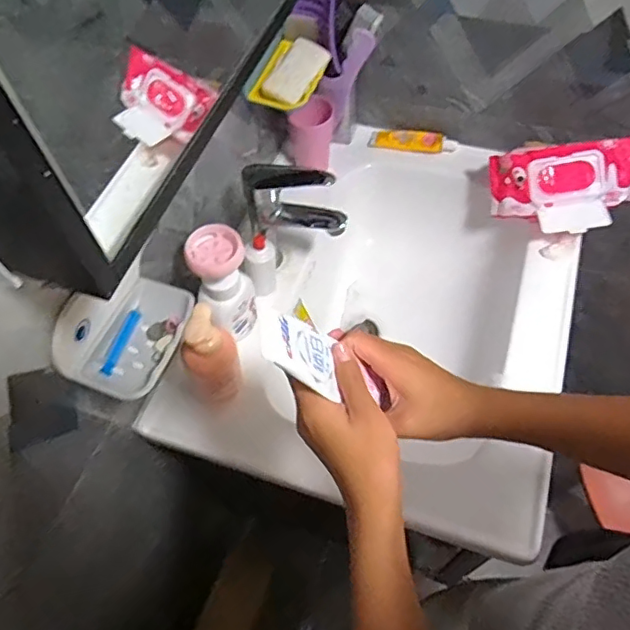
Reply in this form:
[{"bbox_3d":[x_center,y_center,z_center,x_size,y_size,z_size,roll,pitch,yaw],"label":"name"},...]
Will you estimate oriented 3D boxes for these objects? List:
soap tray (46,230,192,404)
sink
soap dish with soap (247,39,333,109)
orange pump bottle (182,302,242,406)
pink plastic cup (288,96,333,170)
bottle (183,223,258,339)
[{"bbox_3d":[-0.180,0.007,0.549,0.085,0.073,0.141,18,61,14],"label":"soap tray"},{"bbox_3d":[0.115,0.021,0.840,0.448,0.230,0.562,15,61,13],"label":"sink"},{"bbox_3d":[-0.033,-0.321,0.751,0.068,0.032,0.119,19,62,15],"label":"soap dish with soap"},{"bbox_3d":[-0.116,0.054,0.634,0.063,0.160,0.050,-27,60,-12],"label":"orange pump bottle"},{"bbox_3d":[-0.003,-0.265,0.846,0.056,0.100,0.061,0,59,4],"label":"pink plastic cup"},{"bbox_3d":[-0.107,-0.034,0.684,0.064,0.155,0.070,-17,59,-6],"label":"bottle"}]

